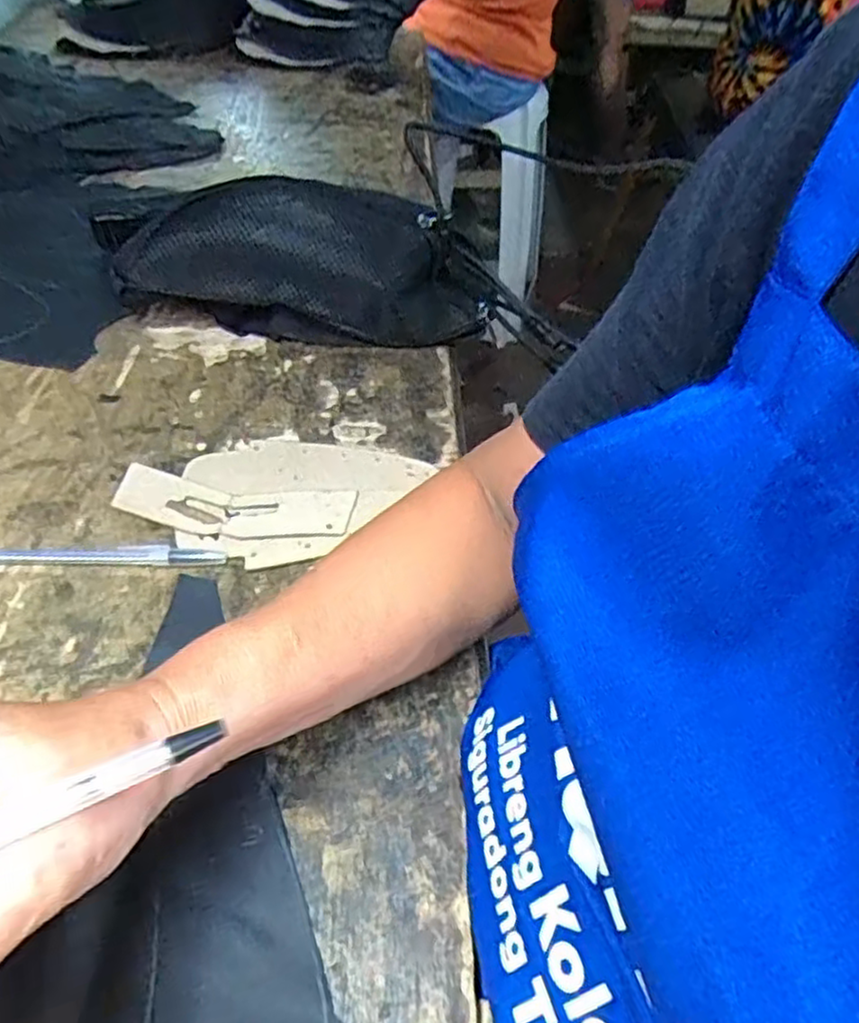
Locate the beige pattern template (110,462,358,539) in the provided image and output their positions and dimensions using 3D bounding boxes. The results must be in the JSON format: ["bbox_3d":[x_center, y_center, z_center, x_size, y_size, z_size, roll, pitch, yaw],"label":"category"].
[{"bbox_3d":[-0.120,-0.004,0.434,0.142,0.006,0.048,7,46,1],"label":"beige pattern template"}]

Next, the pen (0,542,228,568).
[{"bbox_3d":[-0.190,0.024,0.400,0.144,0.009,0.012,1,46,-5],"label":"pen"}]

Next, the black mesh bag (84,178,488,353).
[{"bbox_3d":[-0.099,-0.188,0.544,0.271,0.106,0.061,0,47,-6],"label":"black mesh bag"}]

